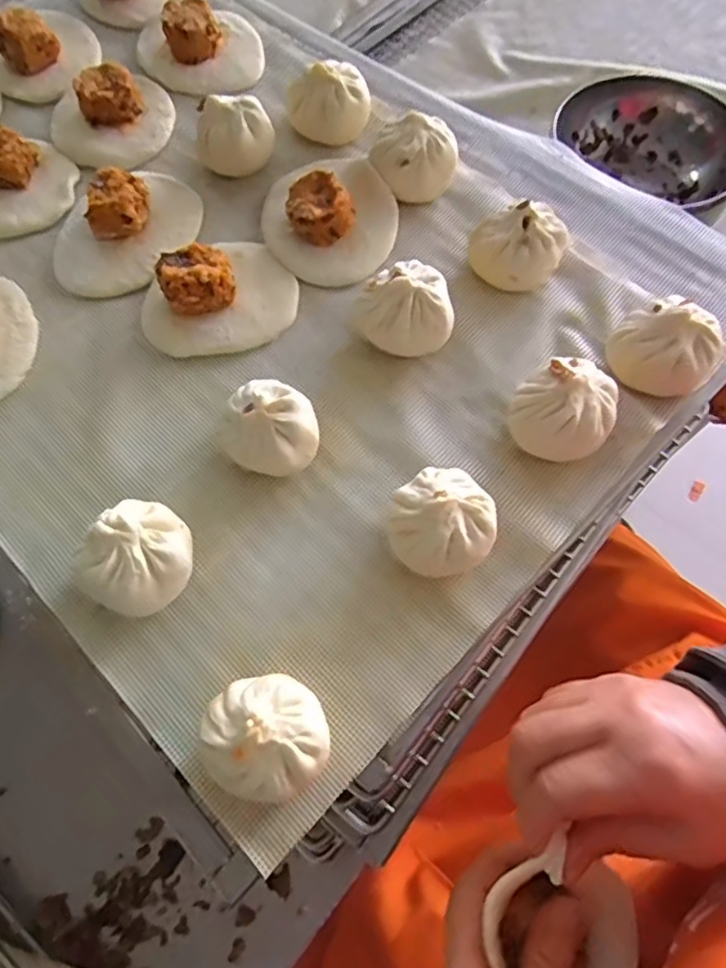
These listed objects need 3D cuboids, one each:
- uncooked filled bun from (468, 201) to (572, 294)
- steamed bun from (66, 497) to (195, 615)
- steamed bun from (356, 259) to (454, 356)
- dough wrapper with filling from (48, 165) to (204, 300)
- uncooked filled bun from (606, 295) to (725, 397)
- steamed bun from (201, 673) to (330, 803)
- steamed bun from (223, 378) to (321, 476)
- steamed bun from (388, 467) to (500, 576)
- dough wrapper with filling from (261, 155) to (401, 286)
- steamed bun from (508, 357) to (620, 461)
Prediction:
[{"bbox_3d":[0.096,-0.147,0.390,0.046,0.040,0.050,0,67,0],"label":"uncooked filled bun"},{"bbox_3d":[-0.110,0.037,0.312,0.051,0.043,0.054,0,67,0],"label":"steamed bun"},{"bbox_3d":[0.025,-0.102,0.367,0.053,0.041,0.046,7,68,2],"label":"steamed bun"},{"bbox_3d":[-0.156,-0.171,0.407,0.102,0.028,0.080,-31,71,-12],"label":"dough wrapper with filling"},{"bbox_3d":[0.170,-0.074,0.359,0.055,0.048,0.044,37,72,14],"label":"uncooked filled bun"},{"bbox_3d":[-0.043,0.113,0.281,0.052,0.043,0.050,0,67,0],"label":"steamed bun"},{"bbox_3d":[-0.050,-0.029,0.339,0.054,0.045,0.047,21,69,8],"label":"steamed bun"},{"bbox_3d":[0.040,0.020,0.319,0.051,0.043,0.052,0,67,0],"label":"steamed bun"},{"bbox_3d":[-0.026,-0.182,0.409,0.084,0.027,0.100,-40,73,-15],"label":"dough wrapper with filling"},{"bbox_3d":[0.109,-0.040,0.340,0.050,0.046,0.052,0,67,0],"label":"steamed bun"}]

